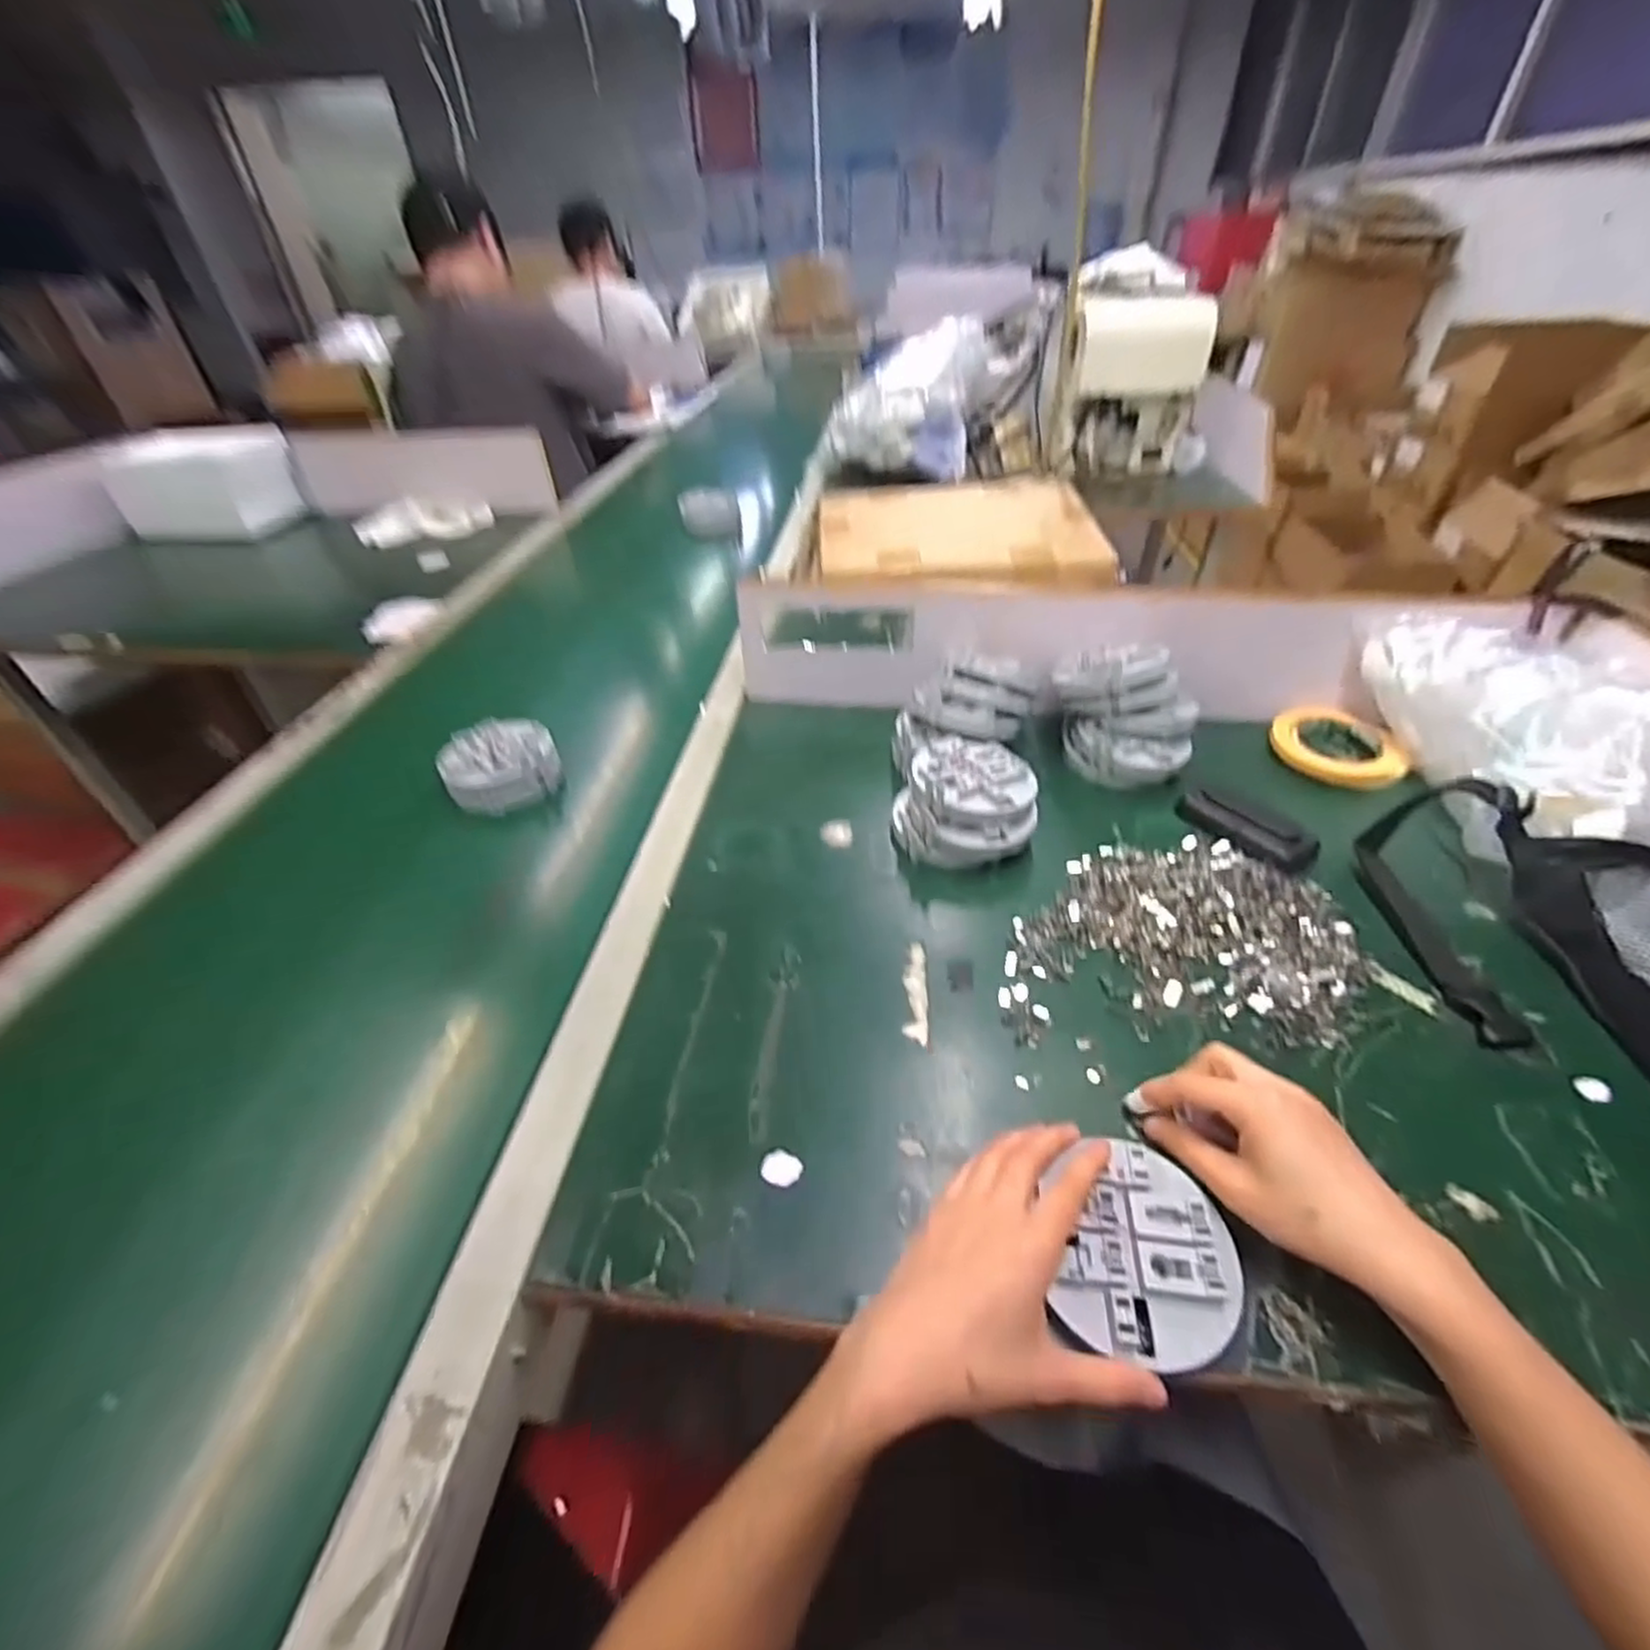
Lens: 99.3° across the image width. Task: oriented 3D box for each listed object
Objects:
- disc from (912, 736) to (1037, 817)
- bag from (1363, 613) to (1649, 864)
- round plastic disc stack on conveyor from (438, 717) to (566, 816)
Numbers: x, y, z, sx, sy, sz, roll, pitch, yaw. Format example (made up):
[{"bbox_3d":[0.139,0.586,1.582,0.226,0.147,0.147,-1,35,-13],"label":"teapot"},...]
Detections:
[{"bbox_3d":[0.125,-0.043,0.584,0.098,0.016,0.095,-1,42,1],"label":"disc"},{"bbox_3d":[0.553,-0.083,0.577,0.106,0.123,0.238,2,42,5],"label":"bag"},{"bbox_3d":[-0.312,-0.058,0.679,0.101,0.047,0.089,-22,46,-23],"label":"round plastic disc stack on conveyor"}]

